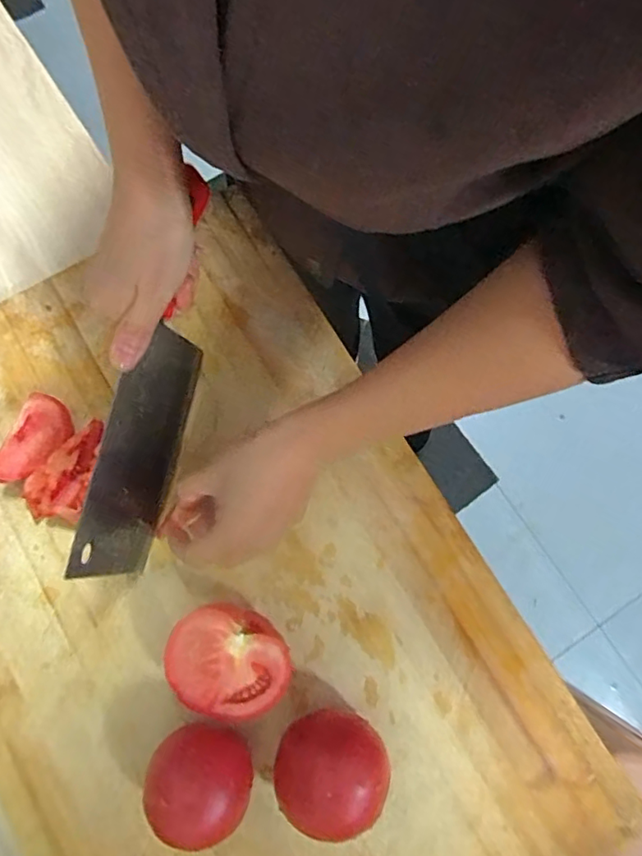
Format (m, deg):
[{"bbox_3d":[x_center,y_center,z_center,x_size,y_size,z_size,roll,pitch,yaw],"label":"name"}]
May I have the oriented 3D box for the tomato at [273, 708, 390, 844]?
[{"bbox_3d":[0.006,0.214,0.350,0.070,0.062,0.066,0,79,-1],"label":"tomato"}]

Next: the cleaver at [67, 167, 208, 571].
[{"bbox_3d":[-0.107,-0.032,0.376,0.021,0.082,0.260,14,86,4],"label":"cleaver"}]

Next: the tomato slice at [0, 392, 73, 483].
[{"bbox_3d":[-0.210,0.012,0.409,0.034,0.026,0.067,28,80,4],"label":"tomato slice"}]

